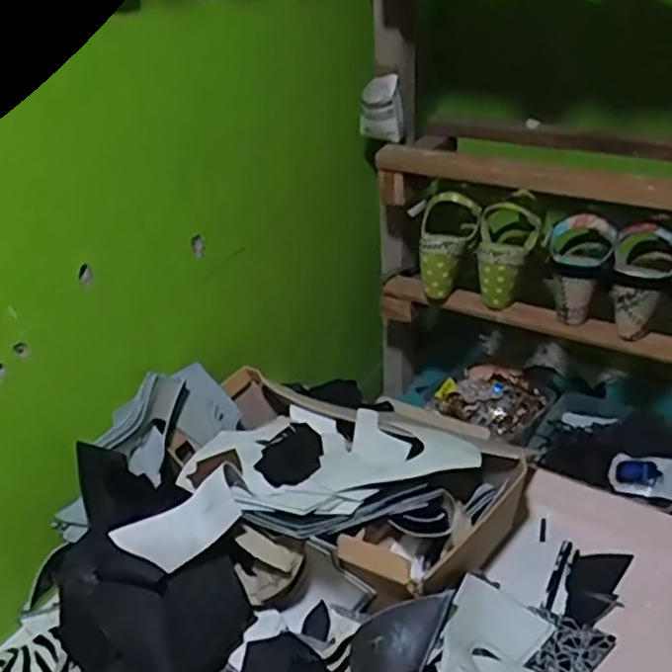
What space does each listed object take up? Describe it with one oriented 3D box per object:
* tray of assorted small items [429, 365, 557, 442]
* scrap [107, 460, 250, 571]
[{"bbox_3d":[0.242,0.095,1.078,0.174,0.040,0.123,9,33,18],"label":"tray of assorted small items"},{"bbox_3d":[-0.131,0.164,0.609,0.113,0.054,0.024,-34,3,3],"label":"scrap"}]

